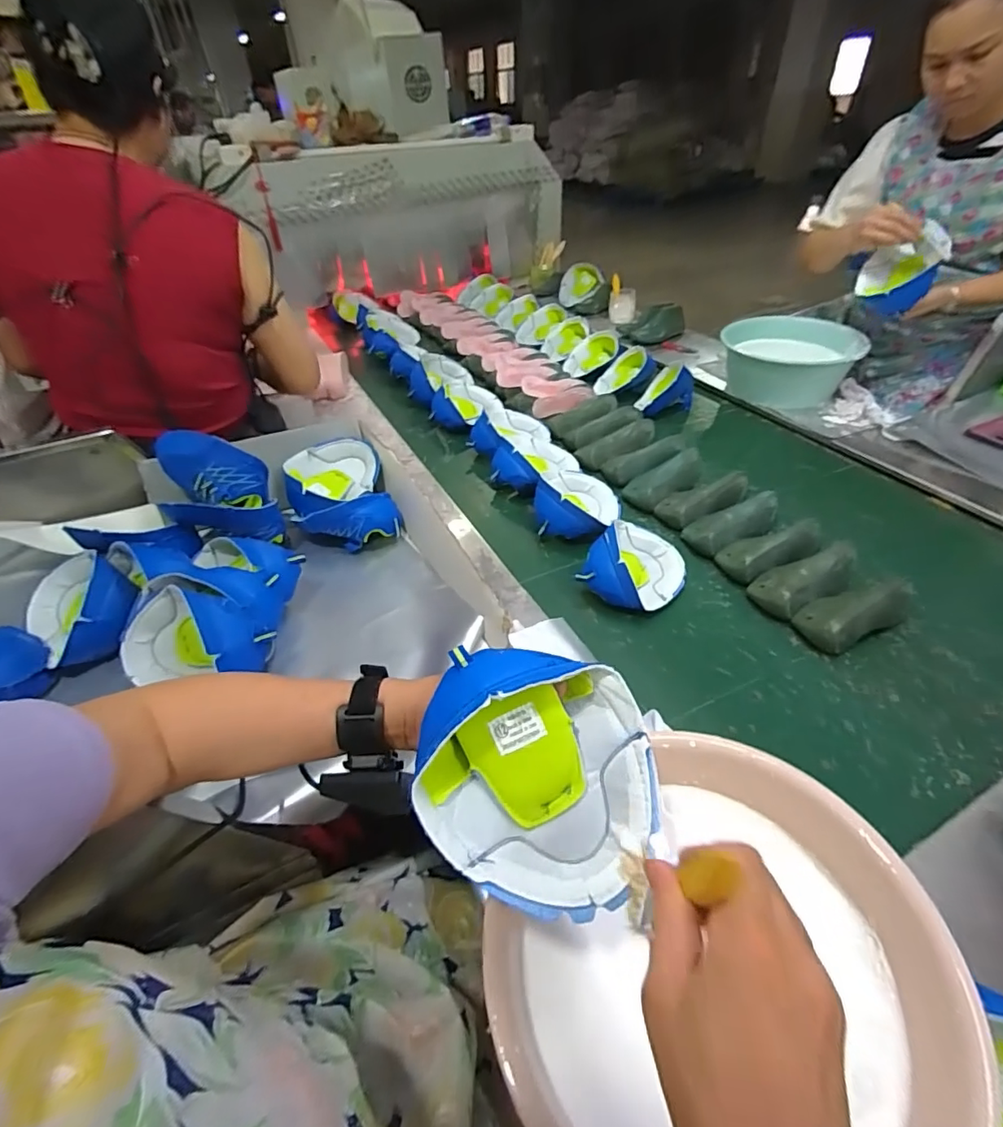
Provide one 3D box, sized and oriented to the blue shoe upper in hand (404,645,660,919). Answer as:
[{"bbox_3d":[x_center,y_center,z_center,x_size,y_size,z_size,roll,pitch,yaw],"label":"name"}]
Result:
[{"bbox_3d":[0.016,0.139,0.368,0.161,0.156,0.100,9,-3,-19],"label":"blue shoe upper in hand"}]

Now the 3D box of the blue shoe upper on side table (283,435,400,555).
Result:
[{"bbox_3d":[-0.276,-0.114,0.916,0.162,0.091,0.221,-18,44,-15],"label":"blue shoe upper on side table"}]

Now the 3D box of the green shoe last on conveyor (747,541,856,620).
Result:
[{"bbox_3d":[0.465,0.023,0.802,0.167,0.056,0.079,-20,44,-17],"label":"green shoe last on conveyor"}]

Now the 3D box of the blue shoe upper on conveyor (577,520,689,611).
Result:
[{"bbox_3d":[0.214,0.001,0.820,0.129,0.081,0.179,23,48,26],"label":"blue shoe upper on conveyor"}]

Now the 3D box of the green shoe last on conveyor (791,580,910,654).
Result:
[{"bbox_3d":[0.505,0.059,0.753,0.179,0.065,0.077,-22,45,-19],"label":"green shoe last on conveyor"}]

